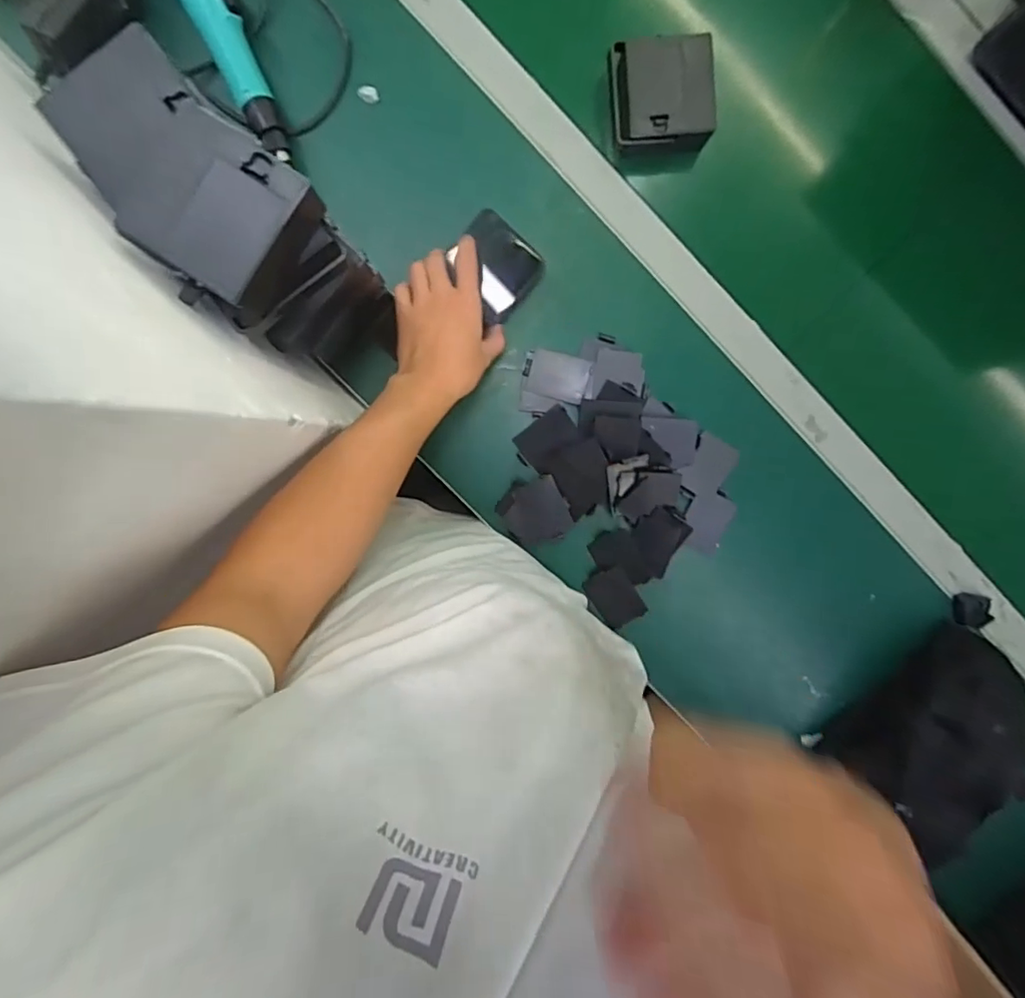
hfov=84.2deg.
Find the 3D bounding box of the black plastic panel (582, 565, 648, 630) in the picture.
[{"bbox_3d":[0.107,0.103,0.594,0.045,0.010,0.062,-35,95,3],"label":"black plastic panel"}]

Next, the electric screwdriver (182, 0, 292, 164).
[{"bbox_3d":[-0.252,-0.407,0.518,0.040,0.037,0.205,-27,96,3],"label":"electric screwdriver"}]

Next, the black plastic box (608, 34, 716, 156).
[{"bbox_3d":[0.140,-0.376,0.530,0.094,0.030,0.096,-4,96,0],"label":"black plastic box"}]

